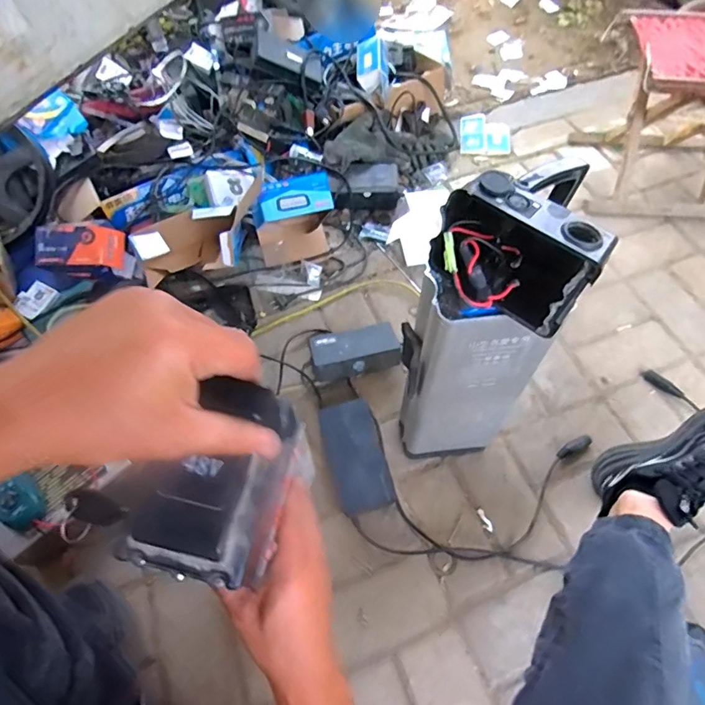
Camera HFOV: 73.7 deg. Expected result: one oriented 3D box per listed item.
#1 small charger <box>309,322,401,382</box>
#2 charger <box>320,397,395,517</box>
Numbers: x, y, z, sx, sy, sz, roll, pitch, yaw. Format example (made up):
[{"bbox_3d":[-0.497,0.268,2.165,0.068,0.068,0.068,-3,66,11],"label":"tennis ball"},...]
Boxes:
[{"bbox_3d":[0.005,0.001,0.846,0.157,0.059,0.085,-7,61,-3],"label":"small charger"},{"bbox_3d":[0.005,0.165,0.749,0.081,0.048,0.173,-14,61,-5],"label":"charger"}]

